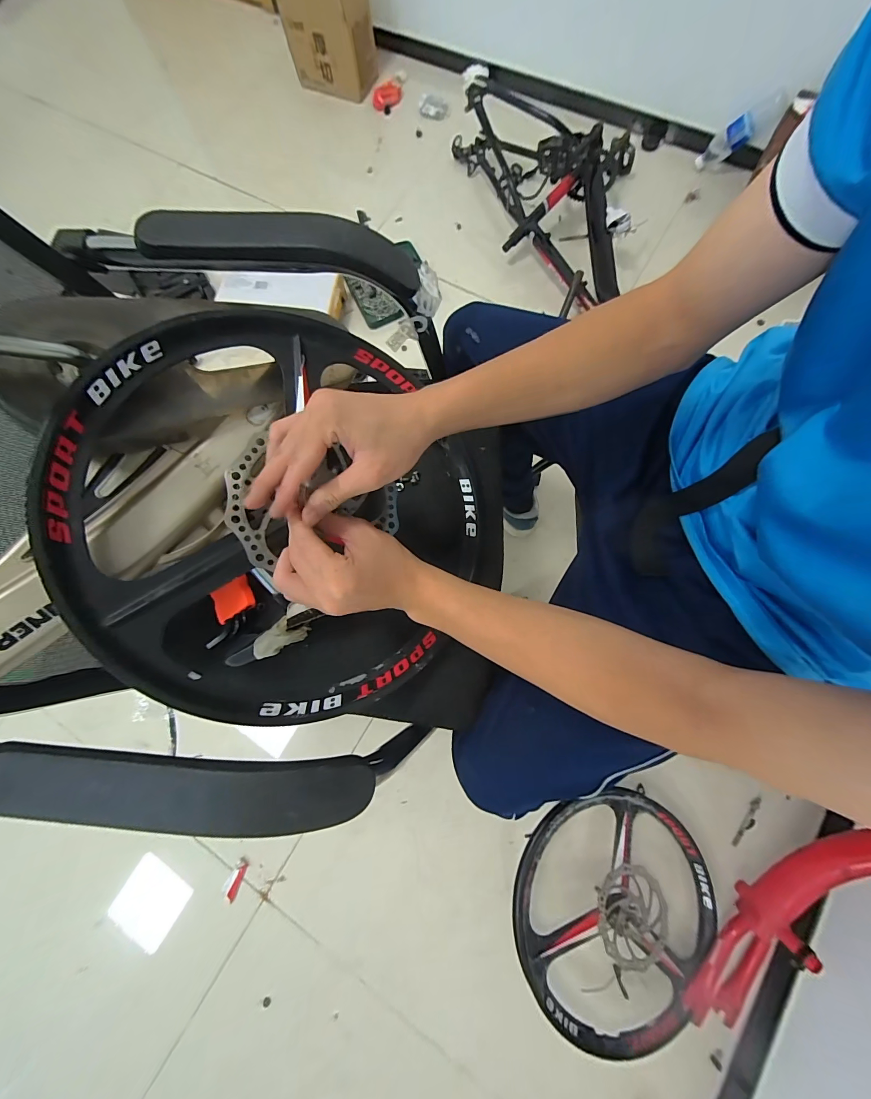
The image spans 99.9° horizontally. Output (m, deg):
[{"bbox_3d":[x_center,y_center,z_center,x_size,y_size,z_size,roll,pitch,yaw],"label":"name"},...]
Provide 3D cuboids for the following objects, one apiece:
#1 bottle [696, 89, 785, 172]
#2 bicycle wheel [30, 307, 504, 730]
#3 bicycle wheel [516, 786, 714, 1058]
[{"bbox_3d":[0.883,-1.219,1.068,0.204,0.062,0.070,-21,78,36],"label":"bottle"},{"bbox_3d":[-0.117,-0.040,0.400,0.441,0.113,0.410,3,84,-26],"label":"bicycle wheel"},{"bbox_3d":[0.336,0.677,0.695,0.386,0.091,0.396,-1,77,3],"label":"bicycle wheel"}]

